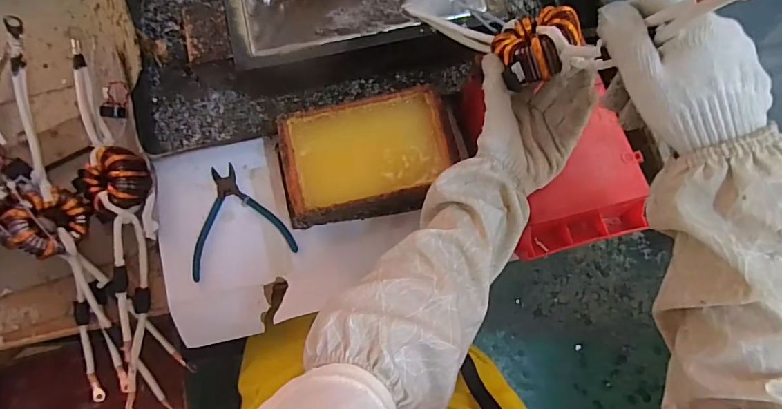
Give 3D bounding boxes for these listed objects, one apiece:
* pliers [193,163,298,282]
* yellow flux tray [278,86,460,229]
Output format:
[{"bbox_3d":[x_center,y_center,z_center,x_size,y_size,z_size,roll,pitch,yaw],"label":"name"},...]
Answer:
[{"bbox_3d":[-0.197,0.013,0.579,0.126,0.009,0.135,-17,75,-5],"label":"pliers"},{"bbox_3d":[-0.029,-0.056,0.573,0.212,0.067,0.146,-8,74,-3],"label":"yellow flux tray"}]

